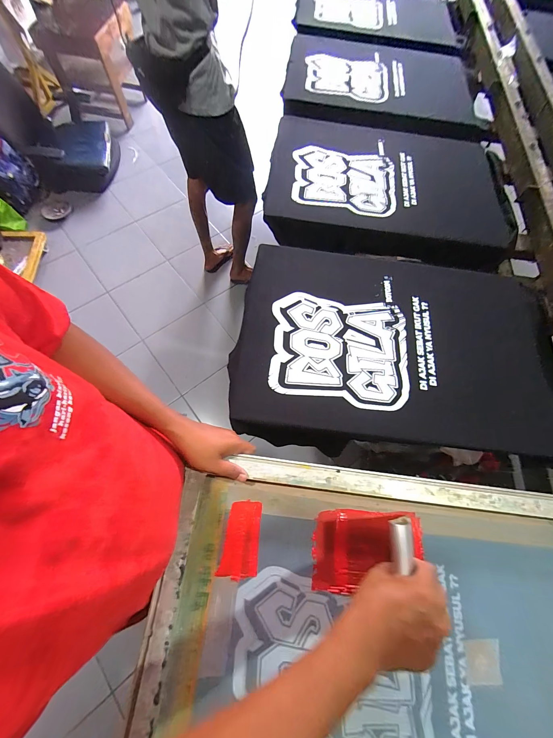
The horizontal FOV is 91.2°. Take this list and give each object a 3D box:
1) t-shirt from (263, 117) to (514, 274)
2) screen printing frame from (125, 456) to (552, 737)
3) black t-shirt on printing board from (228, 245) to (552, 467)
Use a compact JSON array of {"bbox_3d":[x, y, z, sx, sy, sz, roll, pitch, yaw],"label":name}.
[{"bbox_3d":[0.304,-0.502,0.752,0.628,0.091,0.415,9,69,0],"label":"t-shirt"},{"bbox_3d":[0.167,0.388,0.355,0.653,0.040,0.458,6,69,0],"label":"screen printing frame"},{"bbox_3d":[0.259,-0.041,0.562,0.676,0.059,0.421,6,69,0],"label":"black t-shirt on printing board"}]

